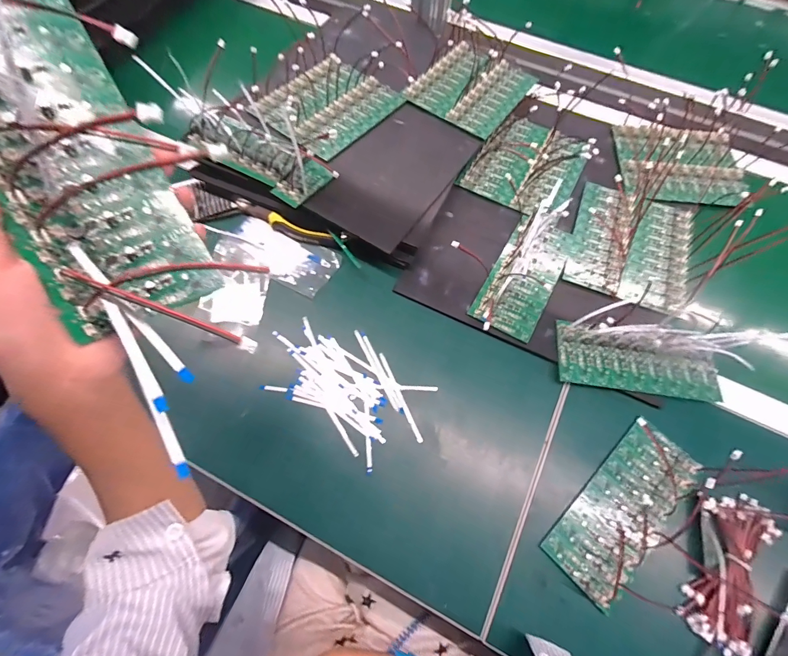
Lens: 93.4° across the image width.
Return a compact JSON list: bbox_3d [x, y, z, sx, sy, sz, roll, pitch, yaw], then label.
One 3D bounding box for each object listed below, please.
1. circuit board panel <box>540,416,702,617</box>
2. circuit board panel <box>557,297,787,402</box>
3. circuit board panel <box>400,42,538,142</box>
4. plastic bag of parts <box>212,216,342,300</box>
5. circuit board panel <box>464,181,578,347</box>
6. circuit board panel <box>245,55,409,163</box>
[{"bbox_3d":[0.253,0.194,0.406,0.196,0.013,0.077,-42,74,-16],"label":"circuit board panel"},{"bbox_3d":[0.332,0.029,0.440,0.243,0.074,0.087,6,67,2],"label":"circuit board panel"},{"bbox_3d":[0.135,-0.412,0.627,0.157,0.022,0.189,35,71,13],"label":"circuit board panel"},{"bbox_3d":[-0.164,-0.102,0.524,0.160,0.015,0.086,24,69,9],"label":"plastic bag of parts"},{"bbox_3d":[0.187,-0.095,0.487,0.085,0.075,0.212,28,70,11],"label":"circuit board panel"},{"bbox_3d":[-0.102,-0.356,0.583,0.154,0.029,0.200,34,68,13],"label":"circuit board panel"}]

